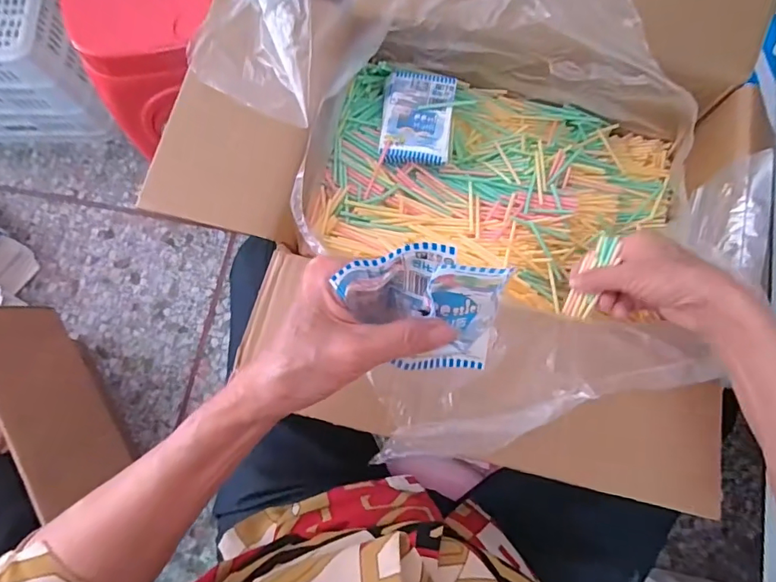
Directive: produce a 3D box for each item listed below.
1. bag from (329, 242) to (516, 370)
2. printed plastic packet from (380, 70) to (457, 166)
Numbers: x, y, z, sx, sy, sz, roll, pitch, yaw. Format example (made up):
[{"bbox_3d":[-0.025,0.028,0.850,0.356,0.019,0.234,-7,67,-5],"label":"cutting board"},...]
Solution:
[{"bbox_3d":[0.017,0.011,0.257,0.080,0.081,0.055,2,79,2],"label":"bag"},{"bbox_3d":[0.031,-0.185,0.498,0.071,0.019,0.107,8,79,3],"label":"printed plastic packet"}]

